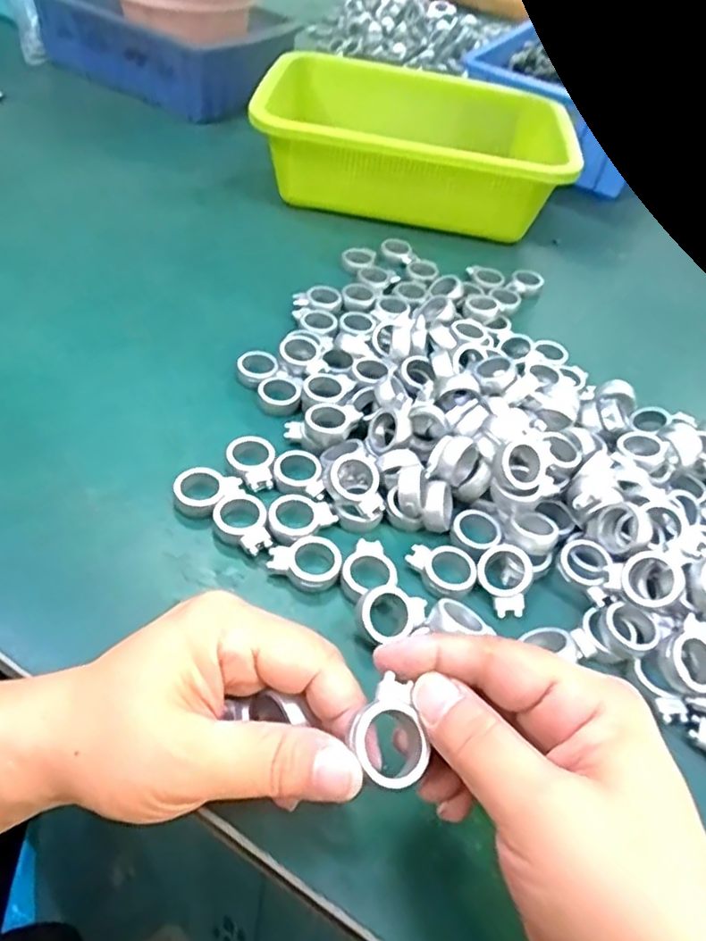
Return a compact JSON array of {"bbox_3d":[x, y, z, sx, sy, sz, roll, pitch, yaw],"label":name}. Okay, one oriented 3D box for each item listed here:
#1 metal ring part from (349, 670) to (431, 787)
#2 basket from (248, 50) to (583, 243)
[{"bbox_3d":[0.010,0.082,0.206,0.024,0.010,0.031,-6,50,-12],"label":"metal ring part"},{"bbox_3d":[0.055,-0.295,0.582,0.254,0.069,0.179,8,47,-2],"label":"basket"}]

